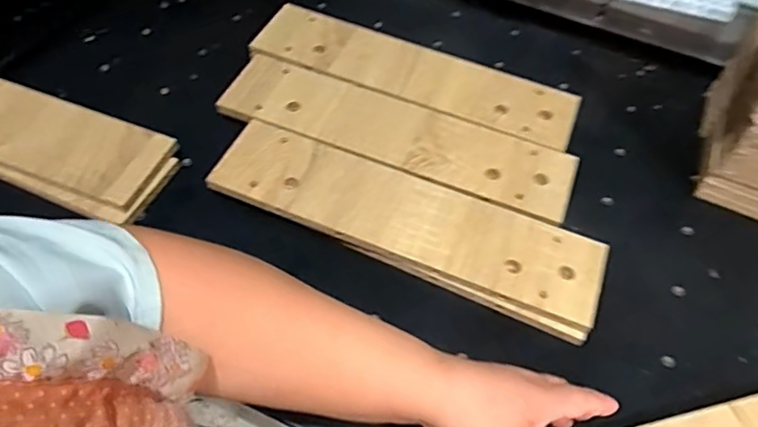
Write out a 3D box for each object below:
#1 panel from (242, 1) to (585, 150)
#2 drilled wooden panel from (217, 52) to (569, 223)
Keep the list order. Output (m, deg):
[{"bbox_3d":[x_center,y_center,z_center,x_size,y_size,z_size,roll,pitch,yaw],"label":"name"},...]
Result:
[{"bbox_3d":[0.038,-0.166,0.655,0.375,0.007,0.093,20,56,10],"label":"panel"},{"bbox_3d":[0.016,-0.087,0.602,0.375,0.008,0.095,21,56,10],"label":"drilled wooden panel"}]

